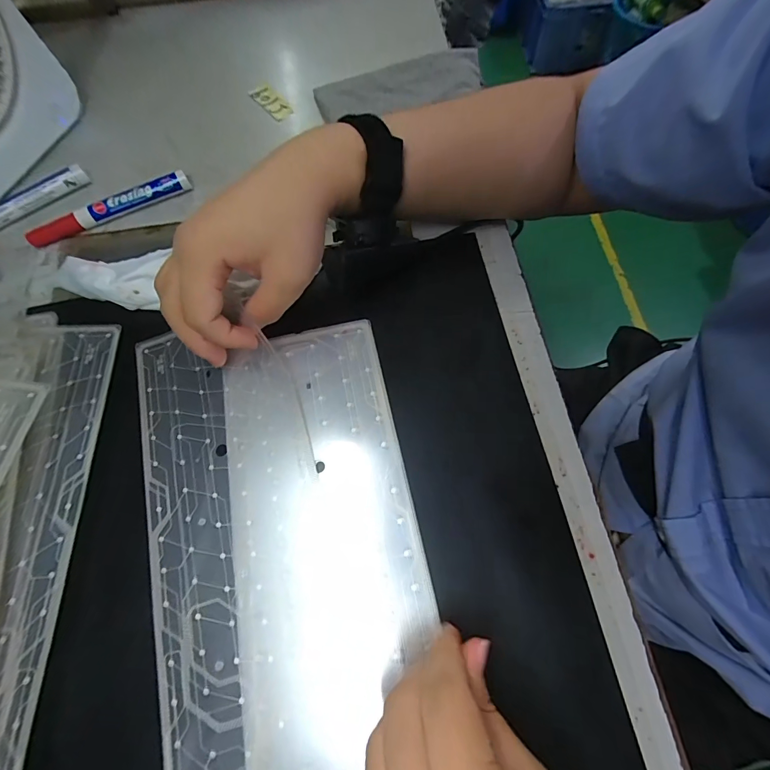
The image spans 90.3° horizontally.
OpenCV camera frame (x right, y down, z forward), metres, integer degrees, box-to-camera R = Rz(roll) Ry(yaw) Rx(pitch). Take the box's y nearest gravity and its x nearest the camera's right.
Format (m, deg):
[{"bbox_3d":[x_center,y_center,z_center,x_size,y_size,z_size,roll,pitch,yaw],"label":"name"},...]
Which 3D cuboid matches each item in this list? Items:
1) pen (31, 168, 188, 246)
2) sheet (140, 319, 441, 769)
[{"bbox_3d":[-0.237,-0.152,0.333,0.139,0.019,0.011,-24,70,-7],"label":"pen"},{"bbox_3d":[-0.056,0.152,0.215,0.169,0.006,0.410,-9,69,-2],"label":"sheet"}]

